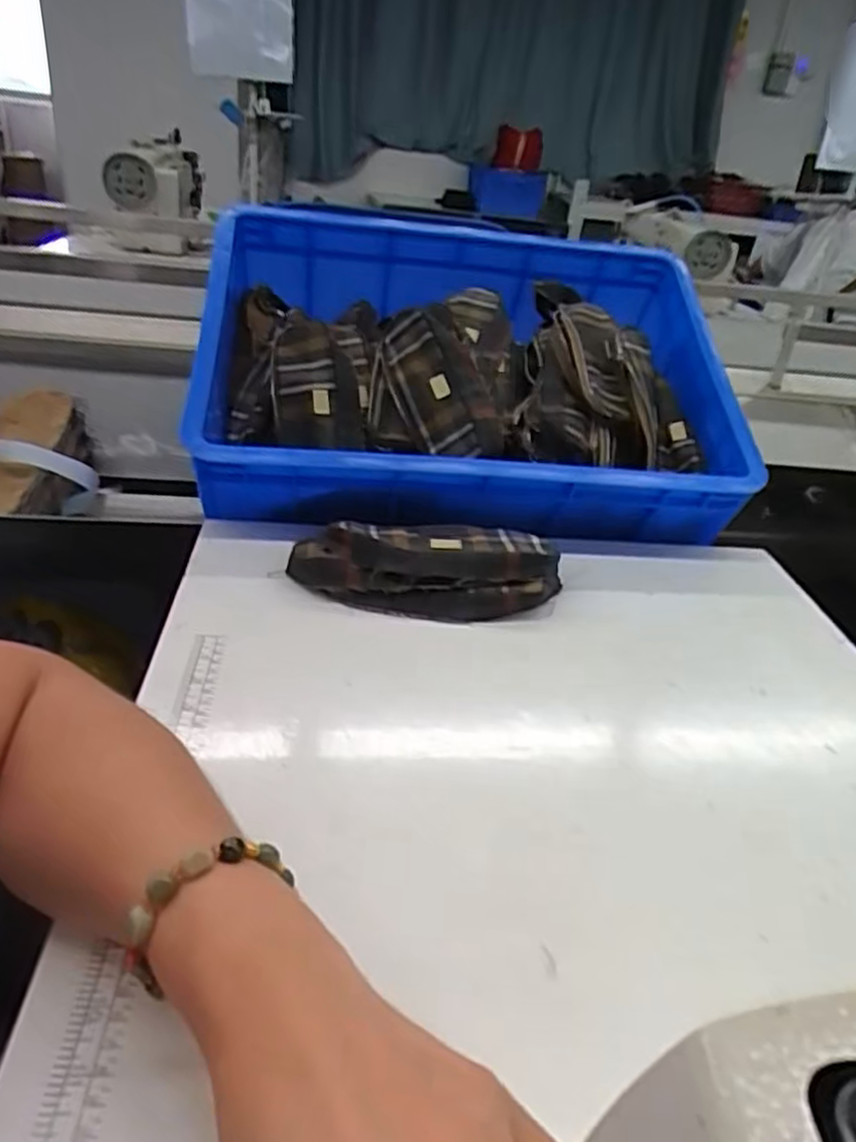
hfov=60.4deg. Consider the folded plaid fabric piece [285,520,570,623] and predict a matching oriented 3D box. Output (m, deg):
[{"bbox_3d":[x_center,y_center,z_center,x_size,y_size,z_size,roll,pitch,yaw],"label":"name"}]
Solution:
[{"bbox_3d":[-0.001,-0.003,0.592,0.215,0.040,0.093,0,32,-11],"label":"folded plaid fabric piece"}]

